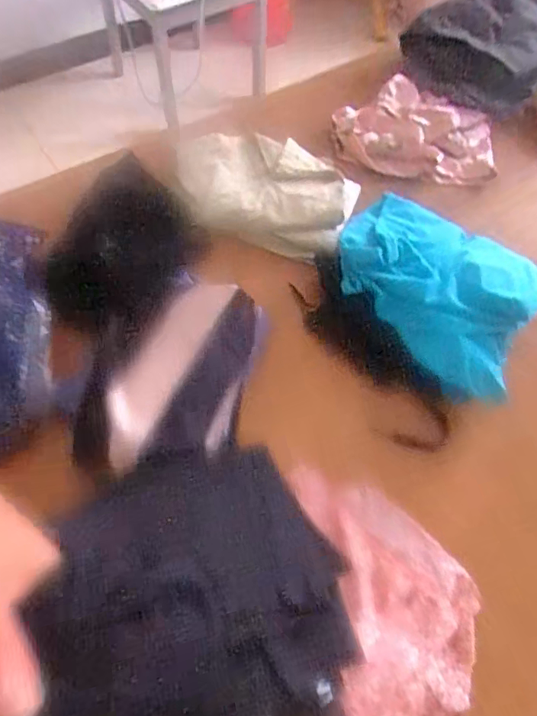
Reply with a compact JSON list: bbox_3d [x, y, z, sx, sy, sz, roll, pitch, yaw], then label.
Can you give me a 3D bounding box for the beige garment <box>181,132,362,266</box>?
[{"bbox_3d":[-0.015,-0.278,0.809,0.305,0.045,0.215,16,65,10],"label":"beige garment"}]

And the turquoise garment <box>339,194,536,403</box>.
[{"bbox_3d":[0.228,-0.107,0.708,0.288,0.095,0.246,34,64,17],"label":"turquoise garment"}]

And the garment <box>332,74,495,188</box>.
[{"bbox_3d":[0.263,-0.400,0.909,0.285,0.062,0.201,20,61,10],"label":"garment"}]

